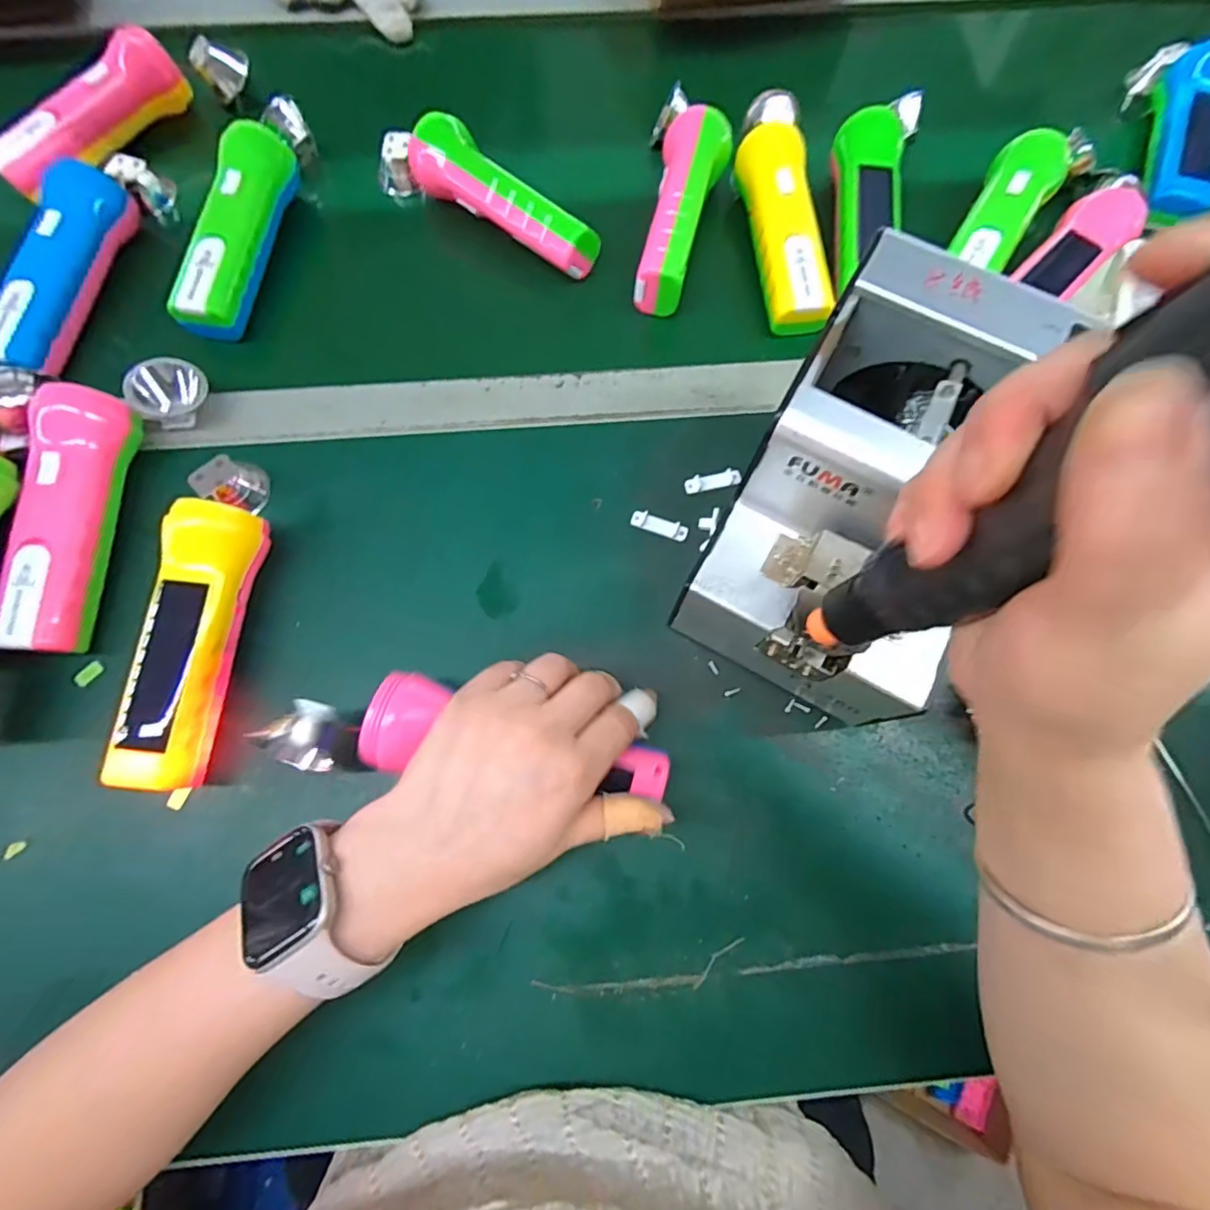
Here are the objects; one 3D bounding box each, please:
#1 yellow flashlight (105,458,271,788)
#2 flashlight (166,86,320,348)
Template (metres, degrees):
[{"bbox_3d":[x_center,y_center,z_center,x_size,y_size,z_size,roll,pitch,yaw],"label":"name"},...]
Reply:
[{"bbox_3d":[-0.231,0.003,0.325,0.050,0.045,0.195,3,74,0],"label":"yellow flashlight"},{"bbox_3d":[-0.257,-0.283,0.407,0.040,0.039,0.200,10,74,1],"label":"flashlight"}]

